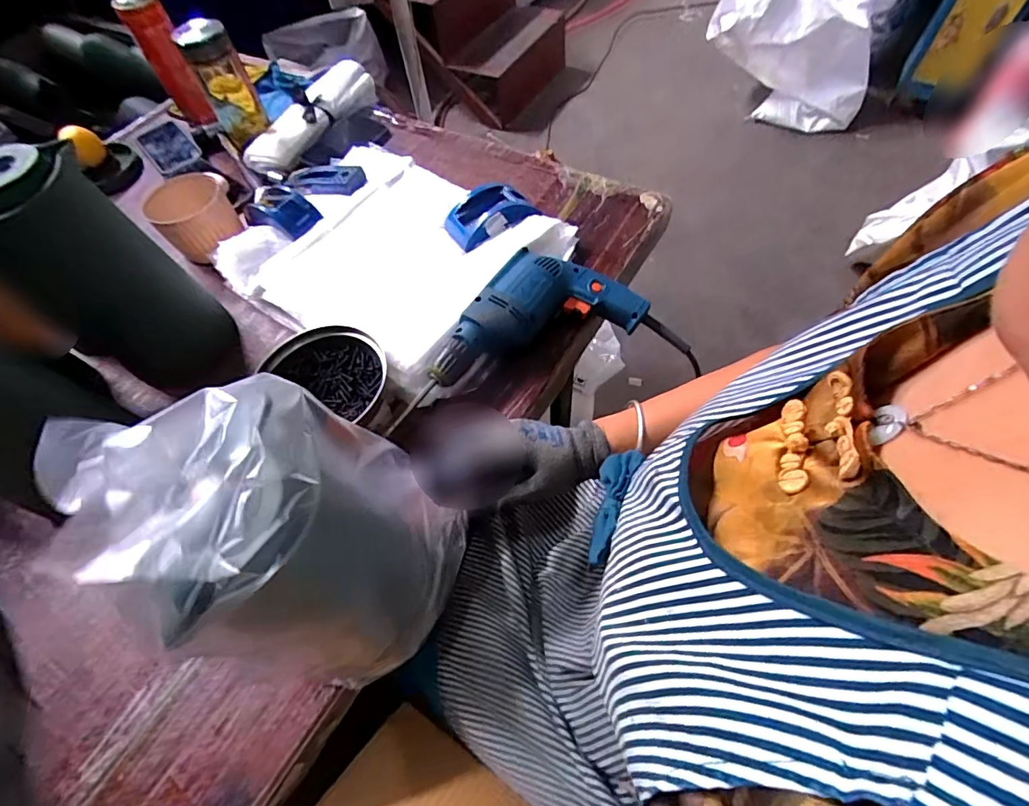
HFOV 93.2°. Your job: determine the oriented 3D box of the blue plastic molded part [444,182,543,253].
[{"bbox_3d":[-0.032,-0.259,0.684,0.124,0.050,0.079,-21,59,-8],"label":"blue plastic molded part"}]

